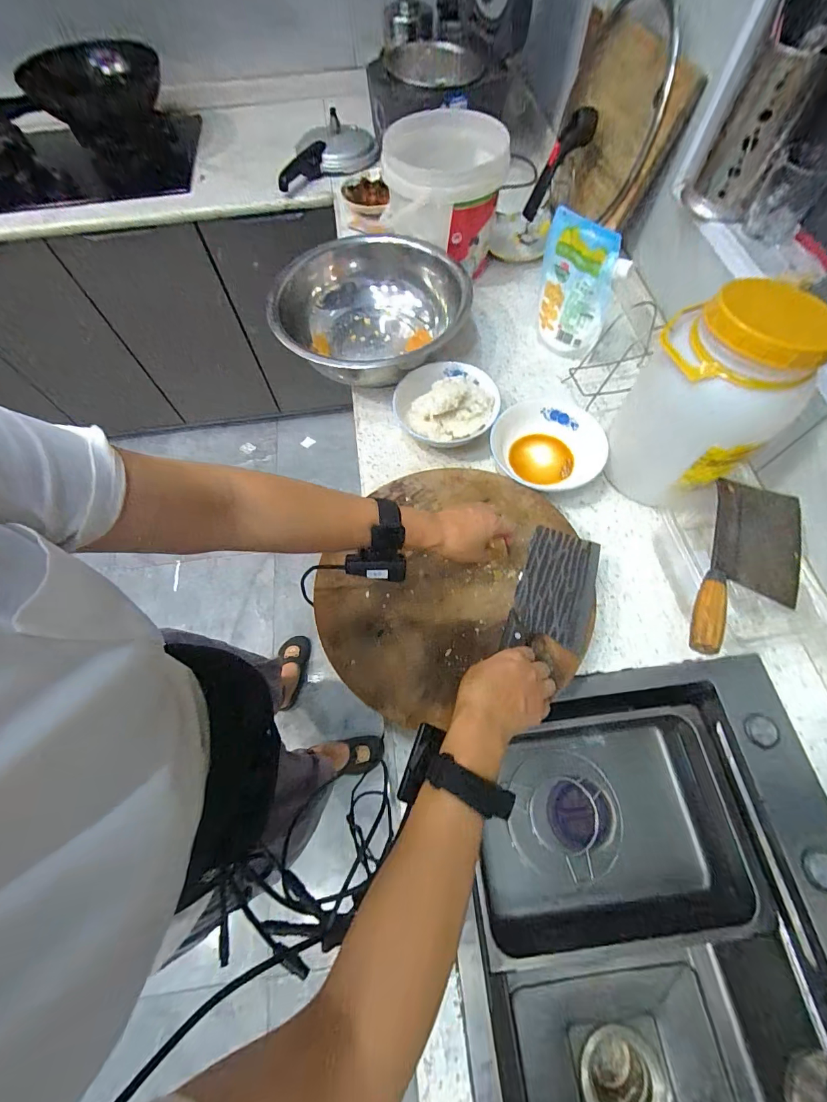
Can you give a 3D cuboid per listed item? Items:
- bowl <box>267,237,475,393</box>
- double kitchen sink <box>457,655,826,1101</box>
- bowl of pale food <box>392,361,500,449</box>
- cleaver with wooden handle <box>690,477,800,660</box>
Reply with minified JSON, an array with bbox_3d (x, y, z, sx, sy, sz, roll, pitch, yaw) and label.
[{"bbox_3d":[-0.075,-0.446,0.762,0.339,0.109,0.359,-1,64,2],"label":"bowl"},{"bbox_3d":[0.285,0.532,0.497,0.438,0.274,0.695,-5,64,0],"label":"double kitchen sink"},{"bbox_3d":[0.059,-0.254,0.694,0.174,0.071,0.166,-6,64,0],"label":"bowl of pale food"},{"bbox_3d":[0.412,0.018,0.490,0.112,0.040,0.267,24,67,14],"label":"cleaver with wooden handle"}]

